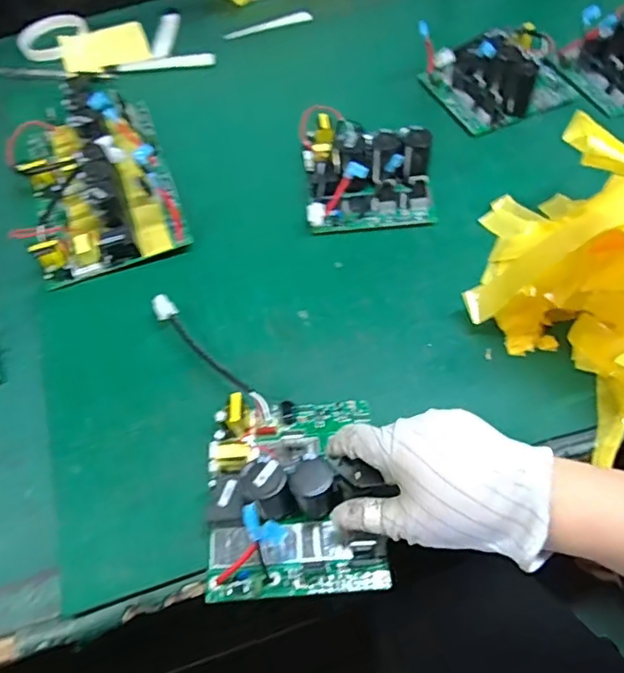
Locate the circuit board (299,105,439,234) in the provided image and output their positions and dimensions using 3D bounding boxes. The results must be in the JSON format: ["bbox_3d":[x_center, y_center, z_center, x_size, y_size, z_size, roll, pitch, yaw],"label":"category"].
[{"bbox_3d":[0.053,-0.178,0.553,0.120,0.058,0.137,-6,58,-1],"label":"circuit board"}]

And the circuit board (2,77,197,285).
[{"bbox_3d":[-0.228,-0.174,0.570,0.152,0.060,0.251,-21,59,-10],"label":"circuit board"}]

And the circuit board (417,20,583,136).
[{"bbox_3d":[0.217,-0.305,0.621,0.152,0.058,0.123,-22,60,-11],"label":"circuit board"}]

